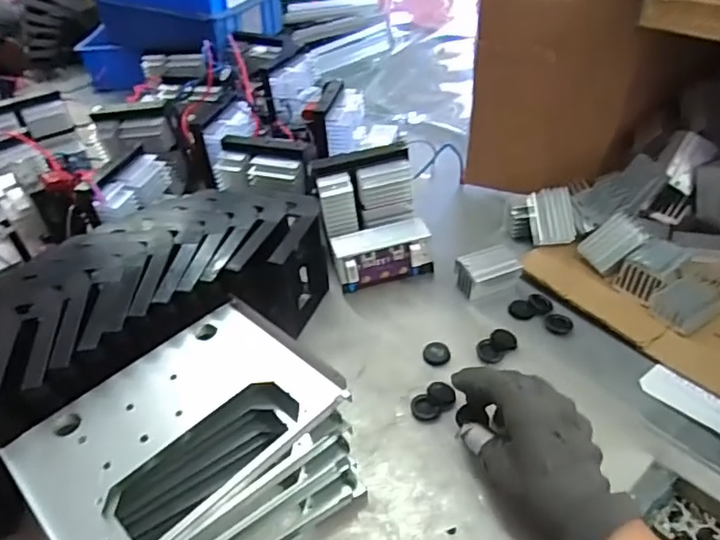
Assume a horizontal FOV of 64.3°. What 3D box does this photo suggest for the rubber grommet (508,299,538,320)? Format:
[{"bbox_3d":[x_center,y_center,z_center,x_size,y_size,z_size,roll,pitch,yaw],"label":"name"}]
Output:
[{"bbox_3d":[0.163,0.040,0.578,0.023,0.006,0.025,-3,40,2],"label":"rubber grommet"}]

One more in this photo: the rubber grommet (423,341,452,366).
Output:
[{"bbox_3d":[0.072,0.079,0.539,0.025,0.009,0.023,-3,40,2],"label":"rubber grommet"}]

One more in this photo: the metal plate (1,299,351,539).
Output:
[{"bbox_3d":[-0.130,0.108,0.414,0.146,0.020,0.205,32,54,33],"label":"metal plate"}]

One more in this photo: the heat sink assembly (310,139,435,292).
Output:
[{"bbox_3d":[0.014,-0.058,0.617,0.108,0.111,0.117,-11,40,-6],"label":"heat sink assembly"}]

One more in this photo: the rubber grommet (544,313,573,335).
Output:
[{"bbox_3d":[0.195,0.052,0.562,0.025,0.006,0.025,-1,40,4],"label":"rubber grommet"}]

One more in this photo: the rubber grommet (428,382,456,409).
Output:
[{"bbox_3d":[0.071,0.108,0.498,0.019,0.008,0.025,-33,48,-30],"label":"rubber grommet"}]

